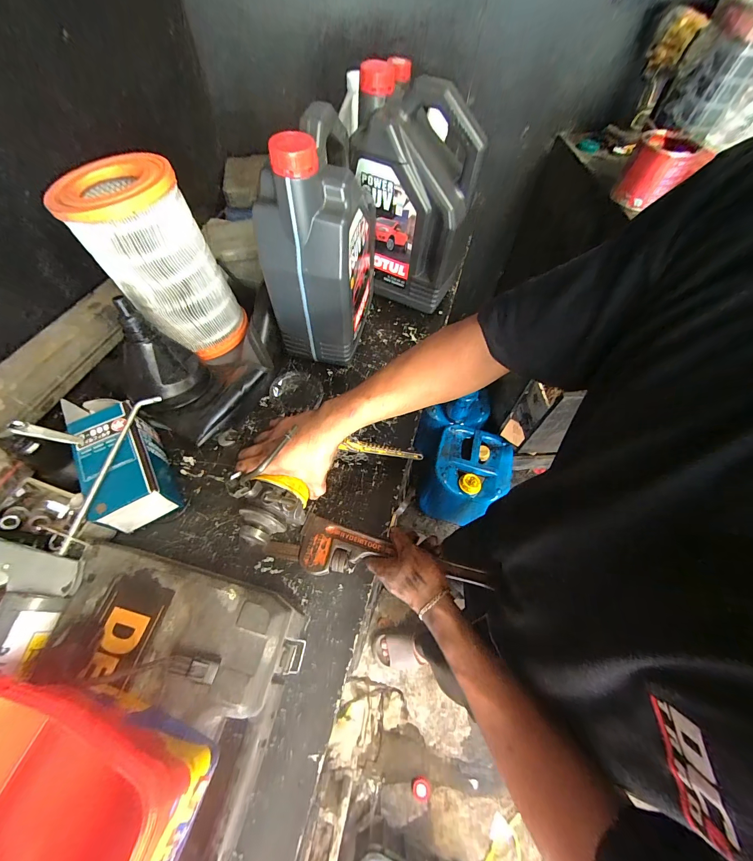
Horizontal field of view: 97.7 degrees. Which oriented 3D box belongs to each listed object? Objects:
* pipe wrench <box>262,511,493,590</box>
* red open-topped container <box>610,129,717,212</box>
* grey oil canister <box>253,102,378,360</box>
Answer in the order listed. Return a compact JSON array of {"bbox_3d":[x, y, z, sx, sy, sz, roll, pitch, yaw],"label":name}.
[{"bbox_3d":[0.000,0.176,0.467,0.303,0.033,0.070,6,61,7],"label":"pipe wrench"},{"bbox_3d":[0.537,-0.495,0.629,0.113,0.091,0.112,37,67,17],"label":"red open-topped container"},{"bbox_3d":[-0.083,-0.304,0.543,0.130,0.318,0.220,12,62,5],"label":"grey oil canister"}]

